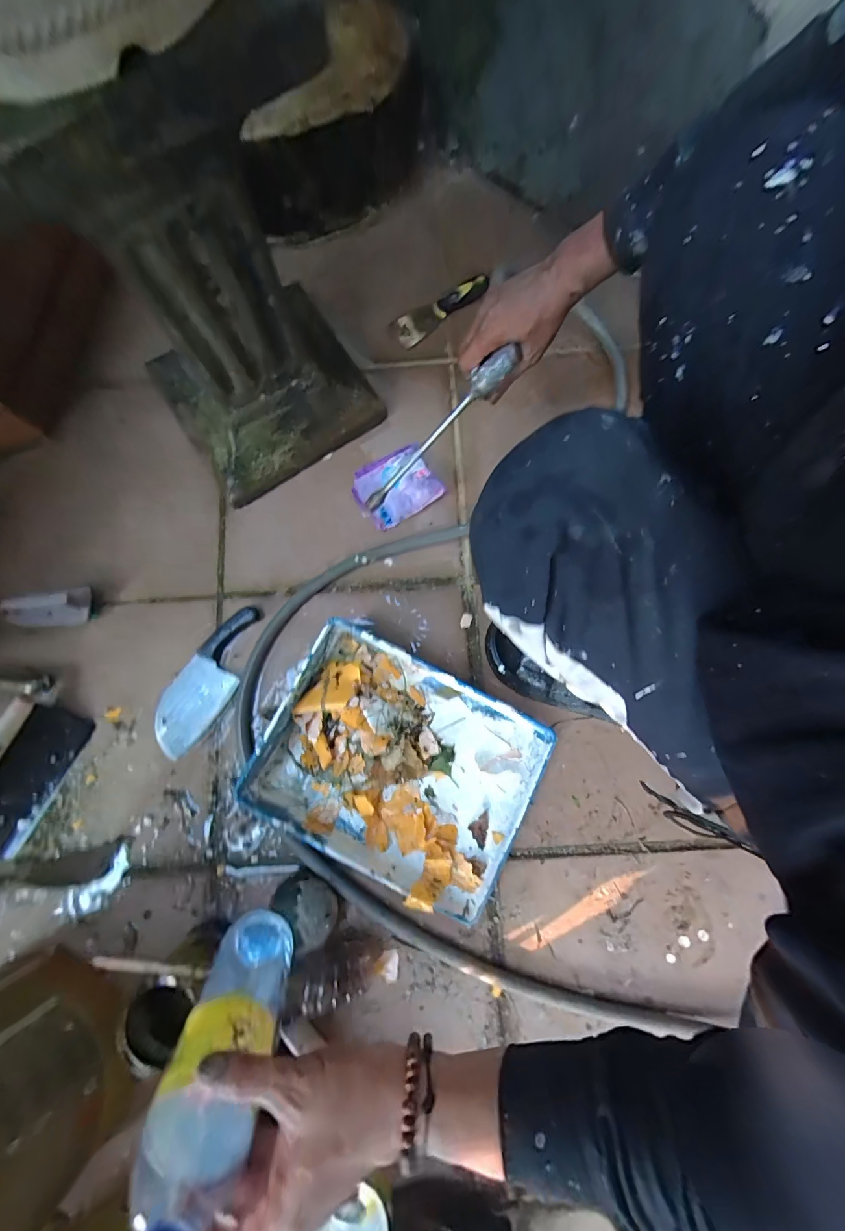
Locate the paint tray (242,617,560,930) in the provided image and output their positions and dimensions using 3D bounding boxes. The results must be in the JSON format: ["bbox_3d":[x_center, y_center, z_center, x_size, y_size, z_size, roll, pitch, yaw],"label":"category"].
[{"bbox_3d":[-0.029,0.210,0.588,0.356,0.074,0.283,27,81,6],"label":"paint tray"}]

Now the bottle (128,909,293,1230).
[{"bbox_3d":[-0.148,0.323,0.305,0.076,0.224,0.068,-16,98,-2],"label":"bottle"}]

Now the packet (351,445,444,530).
[{"bbox_3d":[-0.045,-0.214,0.695,0.128,0.024,0.112,-31,80,-5],"label":"packet"}]

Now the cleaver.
[{"bbox_3d":[-0.330,0.100,0.645,0.088,0.020,0.243,36,82,7],"label":"cleaver"}]

